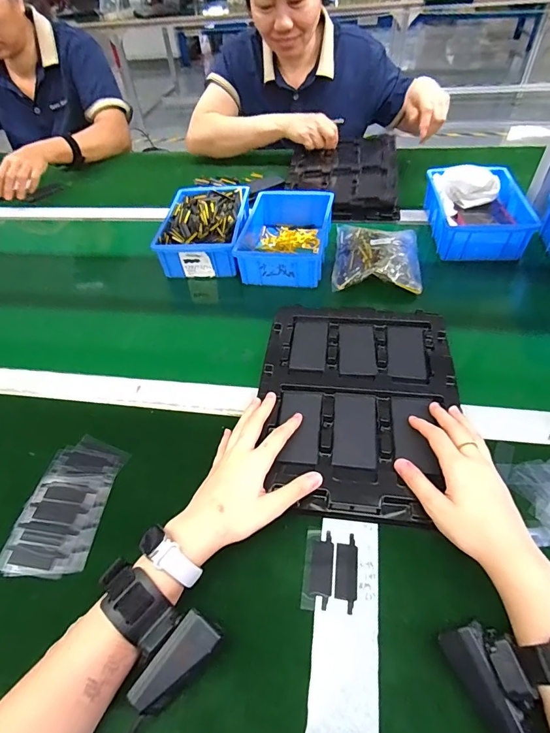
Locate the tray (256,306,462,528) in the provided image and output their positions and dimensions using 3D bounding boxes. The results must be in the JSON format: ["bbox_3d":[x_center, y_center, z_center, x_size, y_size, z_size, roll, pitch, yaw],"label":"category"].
[{"bbox_3d":[0.092,0.031,0.450,0.214,0.027,0.276,4,50,8],"label":"tray"}]

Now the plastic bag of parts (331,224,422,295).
[{"bbox_3d":[0.162,-0.184,0.625,0.128,0.035,0.159,4,50,9],"label":"plastic bag of parts"}]

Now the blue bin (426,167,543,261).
[{"bbox_3d":[0.343,-0.267,0.673,0.141,0.071,0.197,1,49,6],"label":"blue bin"}]

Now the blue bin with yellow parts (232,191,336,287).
[{"bbox_3d":[0.019,-0.224,0.674,0.138,0.060,0.208,6,50,10],"label":"blue bin with yellow parts"}]

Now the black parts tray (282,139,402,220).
[{"bbox_3d":[0.141,-0.403,0.833,0.224,0.044,0.306,4,50,8],"label":"black parts tray"}]

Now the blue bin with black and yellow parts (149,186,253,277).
[{"bbox_3d":[-0.119,-0.247,0.707,0.137,0.063,0.205,1,49,6],"label":"blue bin with black and yellow parts"}]

